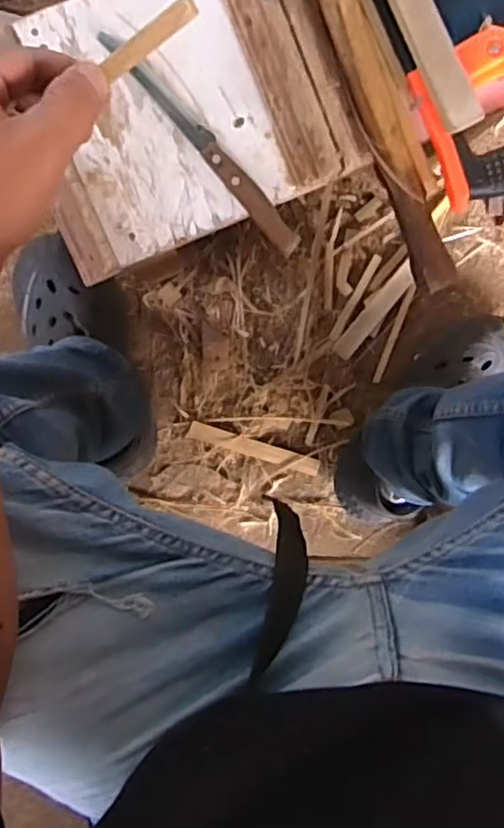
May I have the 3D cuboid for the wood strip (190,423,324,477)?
[{"bbox_3d":[0.003,0.043,0.796,0.164,0.005,0.021,17,97,-5],"label":"wood strip"}]

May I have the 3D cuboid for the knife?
[{"bbox_3d":[-0.034,-0.190,0.458,0.018,0.009,0.193,-41,98,4],"label":"knife"}]

